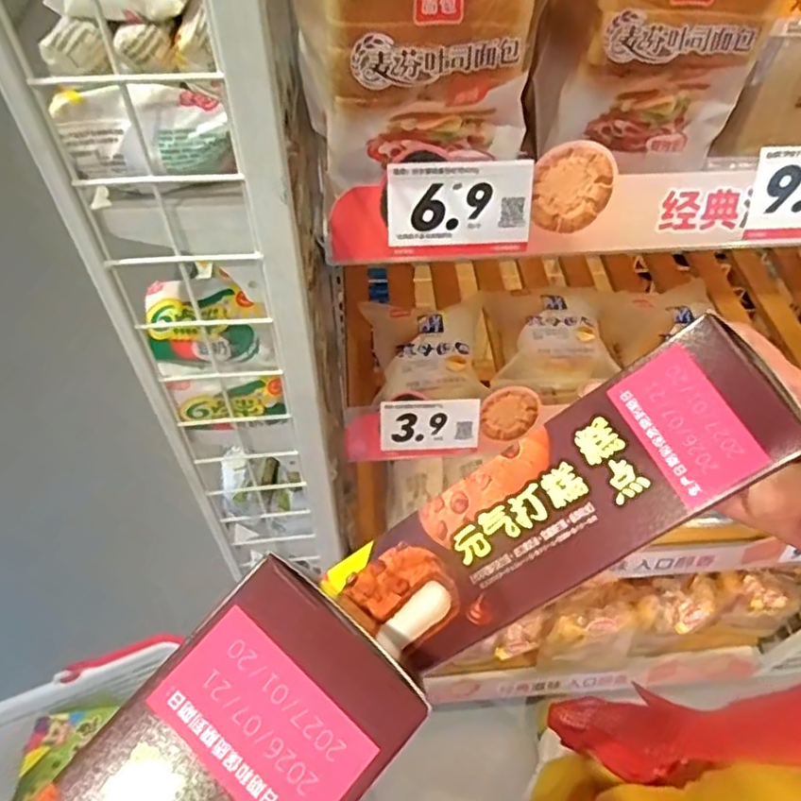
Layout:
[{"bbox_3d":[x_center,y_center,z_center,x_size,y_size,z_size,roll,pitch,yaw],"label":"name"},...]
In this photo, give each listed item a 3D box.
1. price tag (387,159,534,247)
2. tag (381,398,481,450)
[{"bbox_3d":[0.039,-0.128,0.425,0.093,0.053,0.004,-3,29,-4],"label":"price tag"},{"bbox_3d":[0.029,0.023,0.622,0.093,0.052,0.004,-1,24,-4],"label":"tag"}]

